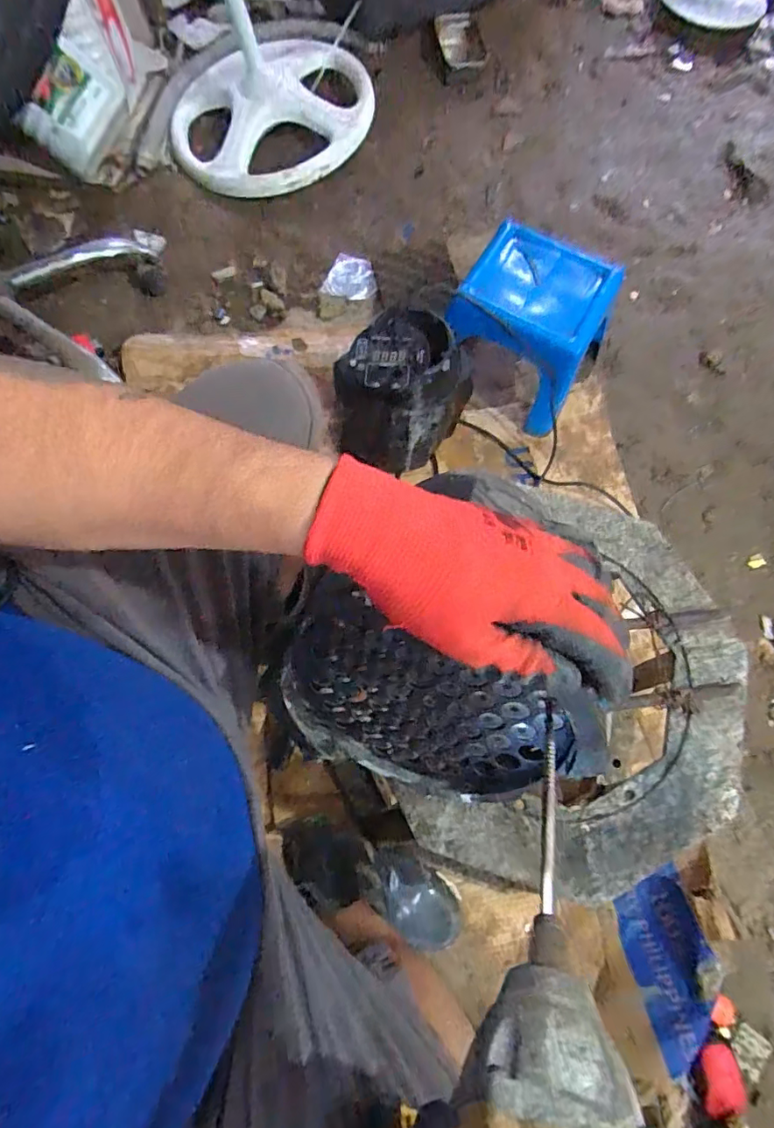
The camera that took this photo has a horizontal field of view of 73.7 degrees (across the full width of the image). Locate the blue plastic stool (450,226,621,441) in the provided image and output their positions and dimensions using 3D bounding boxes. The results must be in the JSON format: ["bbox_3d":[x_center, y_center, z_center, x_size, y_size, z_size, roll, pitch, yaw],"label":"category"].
[{"bbox_3d":[0.273,-0.453,1.002,0.262,0.193,0.261,28,72,8],"label":"blue plastic stool"}]

